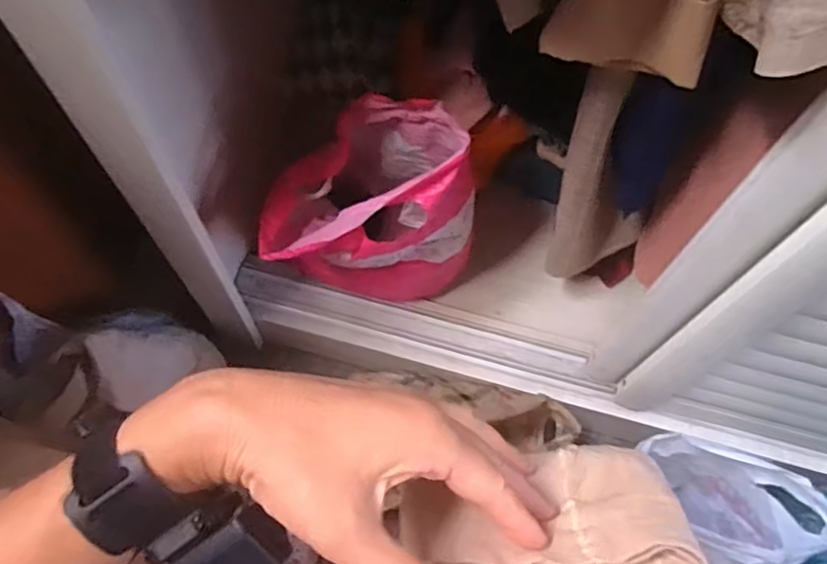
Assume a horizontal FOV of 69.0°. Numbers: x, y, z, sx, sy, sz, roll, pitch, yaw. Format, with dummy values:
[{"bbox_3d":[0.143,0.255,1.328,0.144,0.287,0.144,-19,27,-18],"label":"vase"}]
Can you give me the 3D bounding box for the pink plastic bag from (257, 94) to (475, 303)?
[{"bbox_3d":[-0.052,-0.069,0.723,0.206,0.315,0.213,30,66,12],"label":"pink plastic bag"}]

